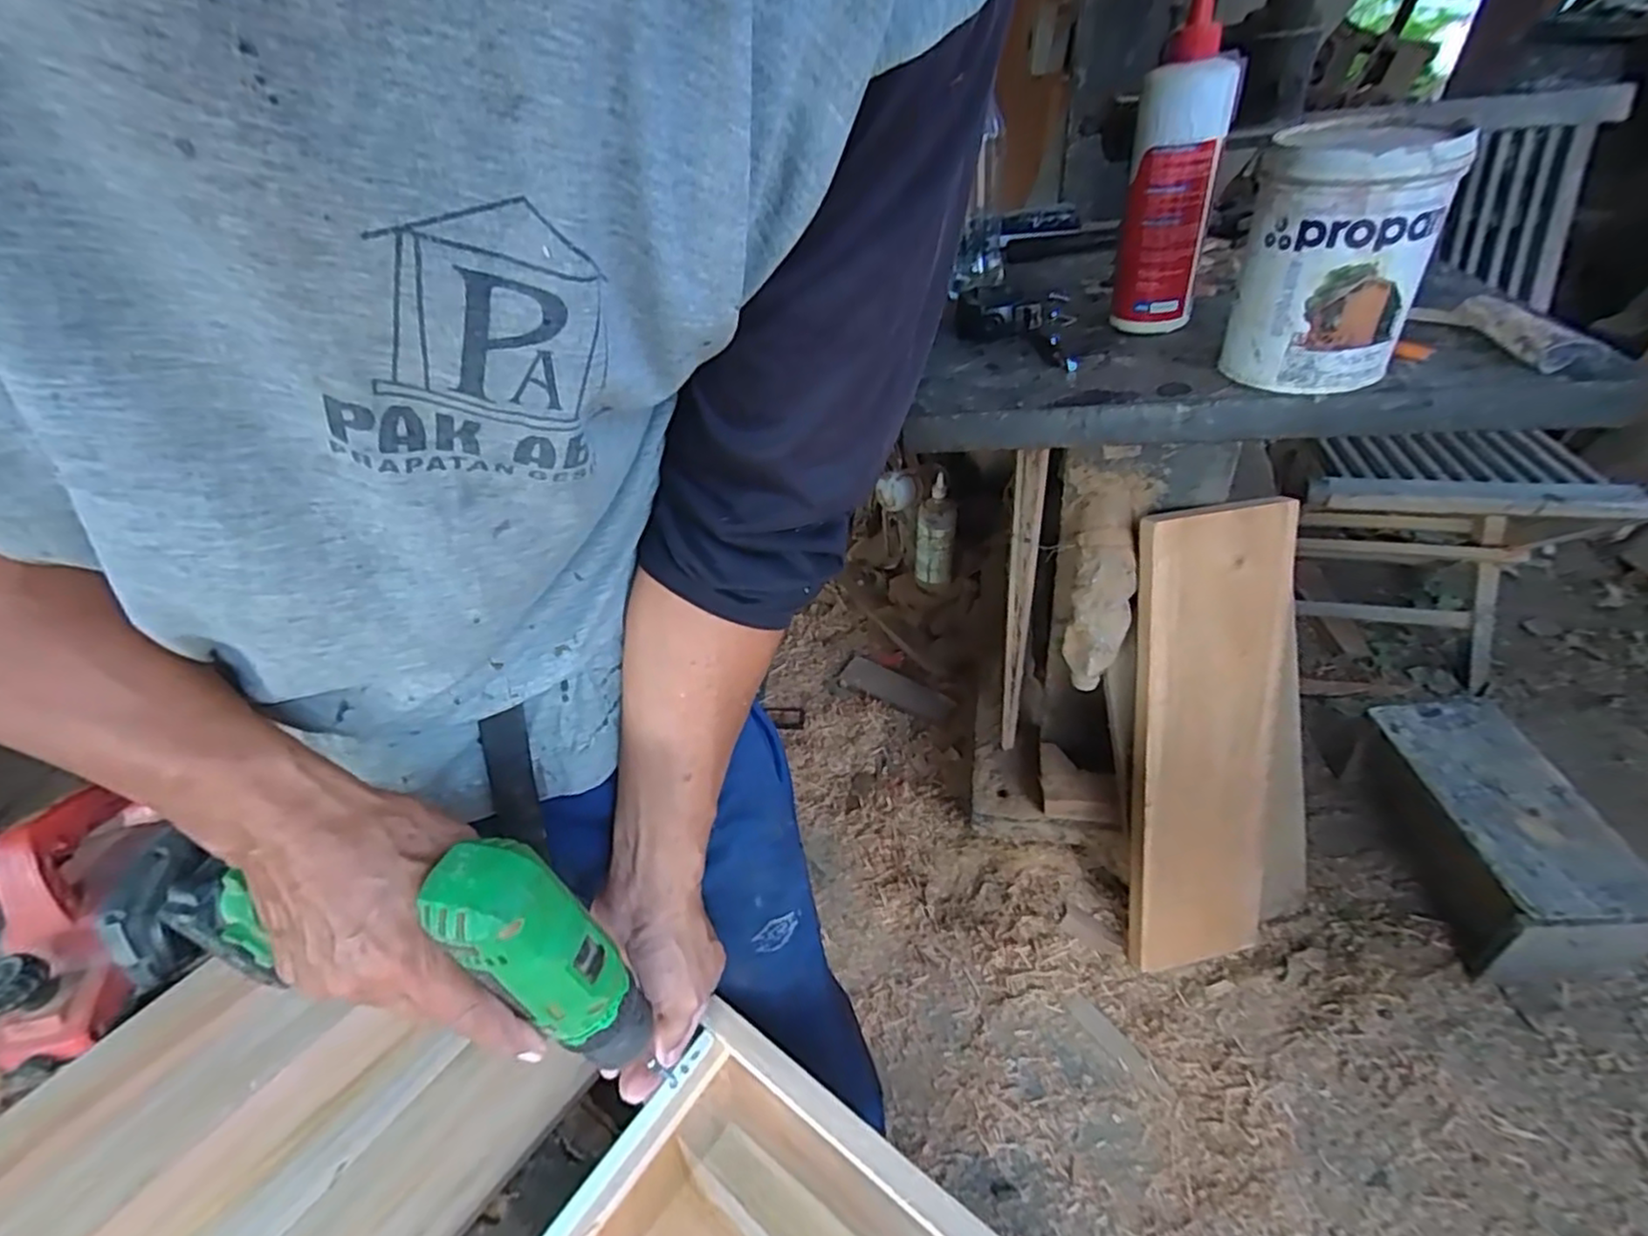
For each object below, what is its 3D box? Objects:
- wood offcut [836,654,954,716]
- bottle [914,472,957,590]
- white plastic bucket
[{"bbox_3d":[0.153,0.143,1.470,0.255,0.026,0.079,23,48,28],"label":"wood offcut"},{"bbox_3d":[0.260,-0.185,1.629,0.086,0.273,0.095,5,42,11],"label":"bottle"},{"bbox_3d":[0.370,-0.265,0.508,0.116,0.149,0.135,20,47,26],"label":"white plastic bucket"}]

